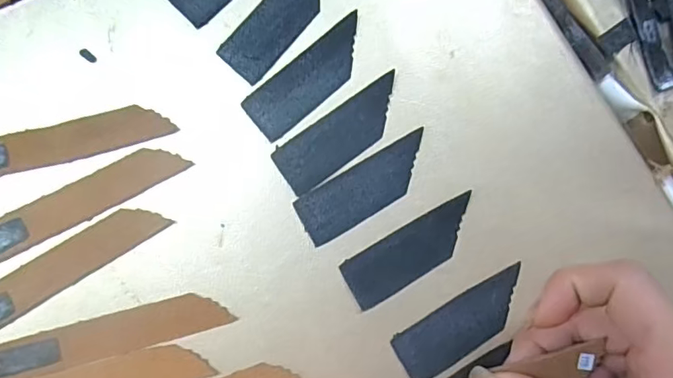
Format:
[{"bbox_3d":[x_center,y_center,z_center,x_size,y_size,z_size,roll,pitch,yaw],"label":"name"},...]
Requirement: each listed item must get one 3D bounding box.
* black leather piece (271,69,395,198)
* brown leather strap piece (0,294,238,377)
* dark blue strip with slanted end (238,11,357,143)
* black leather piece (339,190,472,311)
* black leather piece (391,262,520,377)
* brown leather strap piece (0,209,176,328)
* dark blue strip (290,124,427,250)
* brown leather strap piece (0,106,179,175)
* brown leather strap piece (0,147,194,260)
[{"bbox_3d":[0.003,-0.024,0.237,0.063,0.004,0.023,-34,87,-6],"label":"black leather piece"},{"bbox_3d":[-0.109,0.065,0.221,0.126,0.005,0.017,-14,85,-5],"label":"brown leather strap piece"},{"bbox_3d":[-0.011,-0.050,0.238,0.064,0.004,0.024,-41,88,-6],"label":"dark blue strip with slanted end"},{"bbox_3d":[0.034,0.027,0.233,0.063,0.004,0.022,-30,87,-6],"label":"black leather piece"},{"bbox_3d":[0.056,0.058,0.232,0.064,0.004,0.024,-32,87,-6],"label":"black leather piece"},{"bbox_3d":[-0.129,0.042,0.220,0.124,0.008,0.017,-32,87,-6],"label":"brown leather strap piece"},{"bbox_3d":[0.014,0.000,0.236,0.064,0.004,0.023,-30,87,-6],"label":"dark blue strip"},{"bbox_3d":[-0.134,-0.016,0.226,0.123,0.004,0.015,-14,85,-5],"label":"brown leather strap piece"},{"bbox_3d":[-0.124,0.013,0.224,0.124,0.004,0.018,-28,87,-6],"label":"brown leather strap piece"}]

